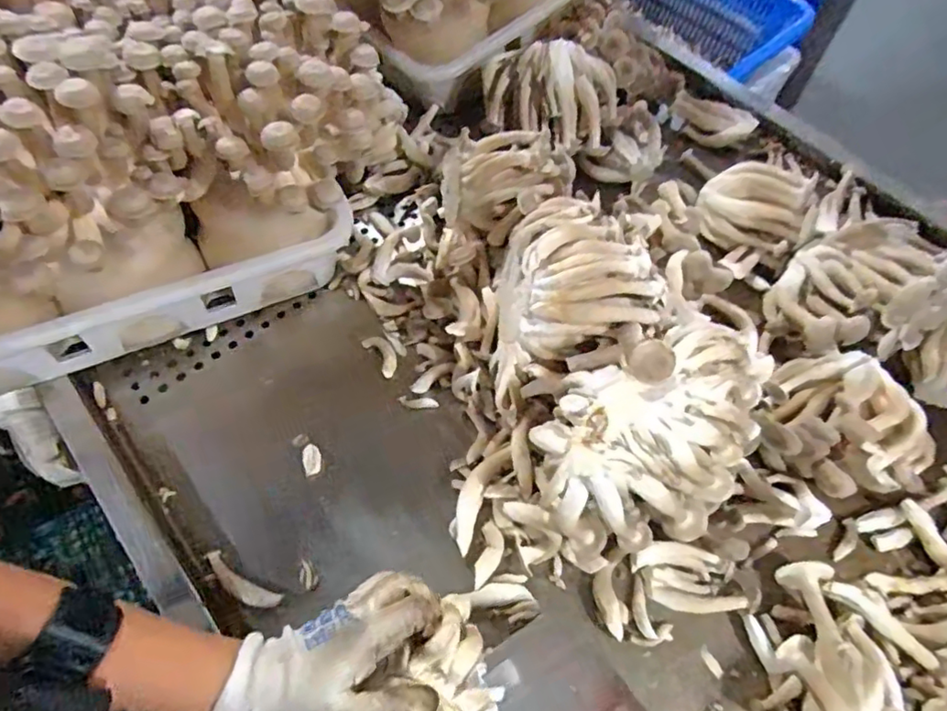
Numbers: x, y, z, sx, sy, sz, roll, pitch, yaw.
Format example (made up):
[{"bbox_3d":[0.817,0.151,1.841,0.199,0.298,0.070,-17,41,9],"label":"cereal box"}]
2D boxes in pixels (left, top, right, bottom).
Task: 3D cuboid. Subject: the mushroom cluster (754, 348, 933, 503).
[{"bbox_3d":[0.333,0.065,0.535,0.133,0.080,0.144,1,62,-1],"label":"mushroom cluster"}]

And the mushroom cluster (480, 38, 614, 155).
[{"bbox_3d":[0.090,-0.311,0.707,0.166,0.090,0.103,14,63,5],"label":"mushroom cluster"}]

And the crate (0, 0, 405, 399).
[{"bbox_3d":[-0.361,-0.230,0.552,0.477,0.291,0.426,-22,65,-13],"label":"crate"}]

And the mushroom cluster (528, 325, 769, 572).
[{"bbox_3d":[0.154,0.074,0.484,0.198,0.156,0.132,-13,63,-8],"label":"mushroom cluster"}]

